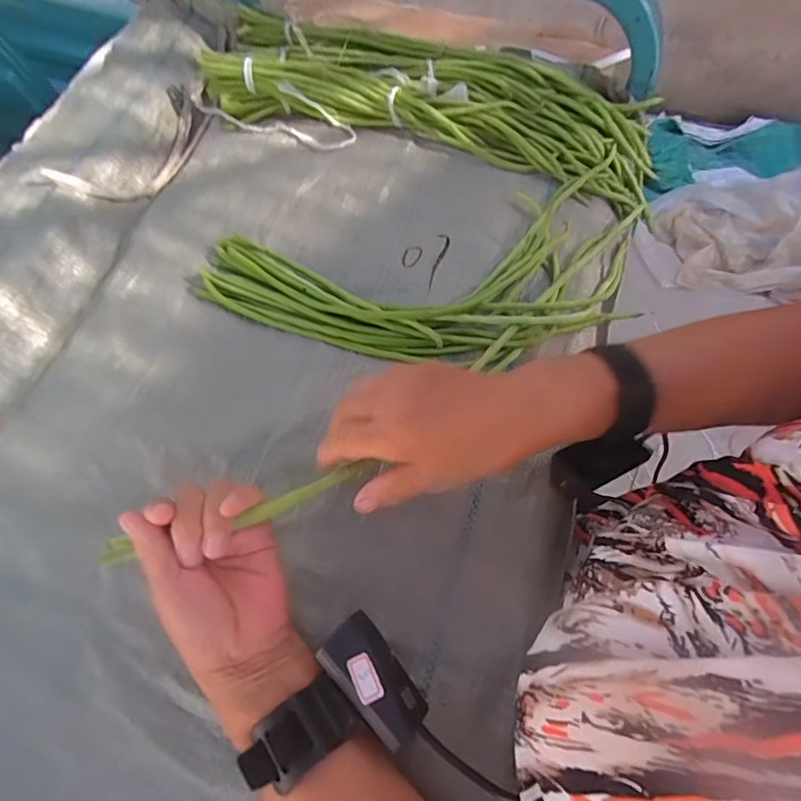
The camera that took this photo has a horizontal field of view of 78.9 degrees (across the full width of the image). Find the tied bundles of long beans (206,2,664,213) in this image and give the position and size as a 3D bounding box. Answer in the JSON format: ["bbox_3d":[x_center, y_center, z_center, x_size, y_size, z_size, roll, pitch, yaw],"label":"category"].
[{"bbox_3d":[0.029,-0.335,0.535,0.502,0.054,0.156,16,65,9],"label":"tied bundles of long beans"}]

